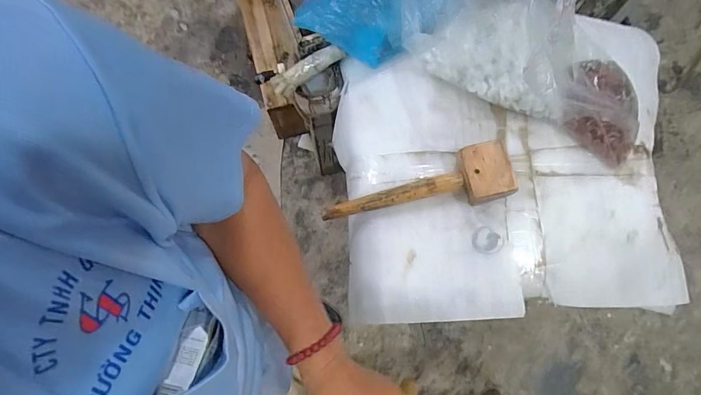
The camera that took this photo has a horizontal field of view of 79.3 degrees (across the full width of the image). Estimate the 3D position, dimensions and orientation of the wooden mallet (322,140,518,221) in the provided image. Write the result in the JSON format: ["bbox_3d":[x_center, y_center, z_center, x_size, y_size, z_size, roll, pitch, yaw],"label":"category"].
[{"bbox_3d":[0.095,-0.022,0.618,0.277,0.057,0.078,-5,75,-2],"label":"wooden mallet"}]

